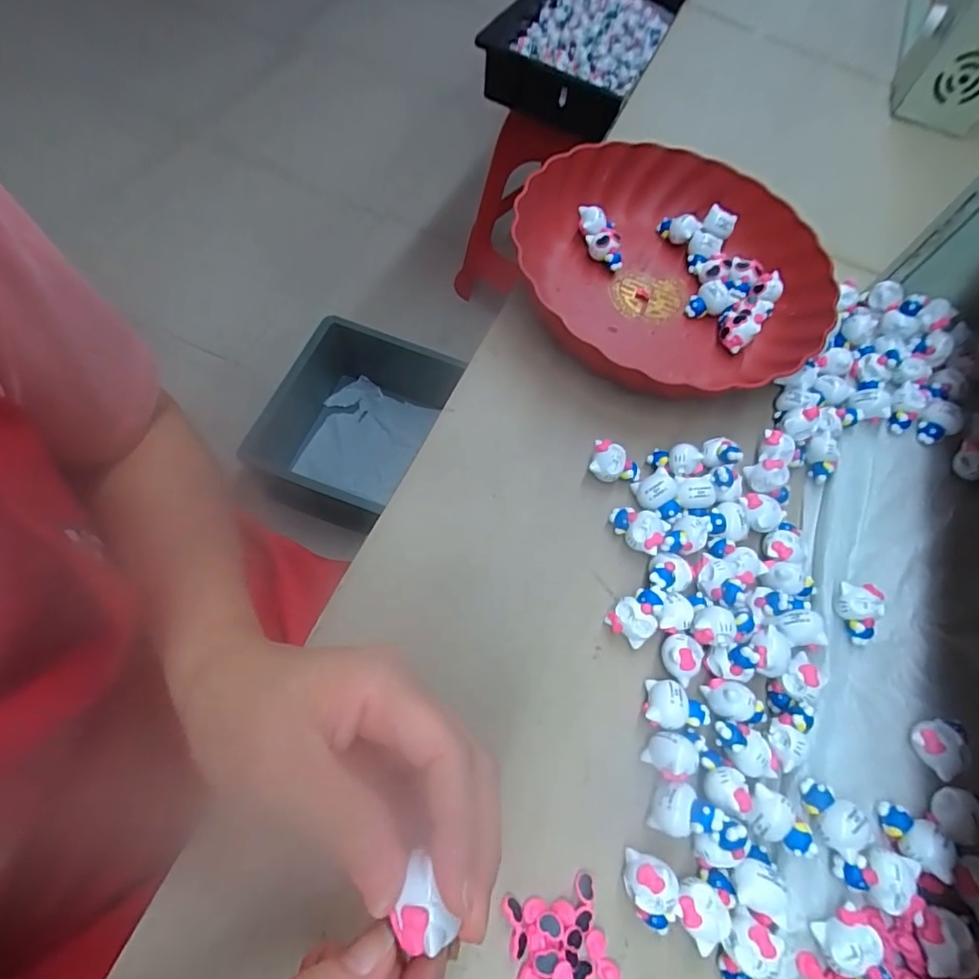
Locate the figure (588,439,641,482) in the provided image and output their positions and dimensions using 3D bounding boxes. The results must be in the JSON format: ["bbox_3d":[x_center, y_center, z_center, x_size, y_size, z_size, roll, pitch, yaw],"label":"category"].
[{"bbox_3d":[0.084,-0.016,0.361,0.033,0.017,0.024,17,64,1],"label":"figure"}]

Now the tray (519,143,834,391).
[{"bbox_3d":[0.138,-0.171,0.424,0.238,0.046,0.240,25,64,5],"label":"tray"}]

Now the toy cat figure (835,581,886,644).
[{"bbox_3d":[0.220,0.074,0.324,0.024,0.016,0.032,5,64,-5],"label":"toy cat figure"}]

